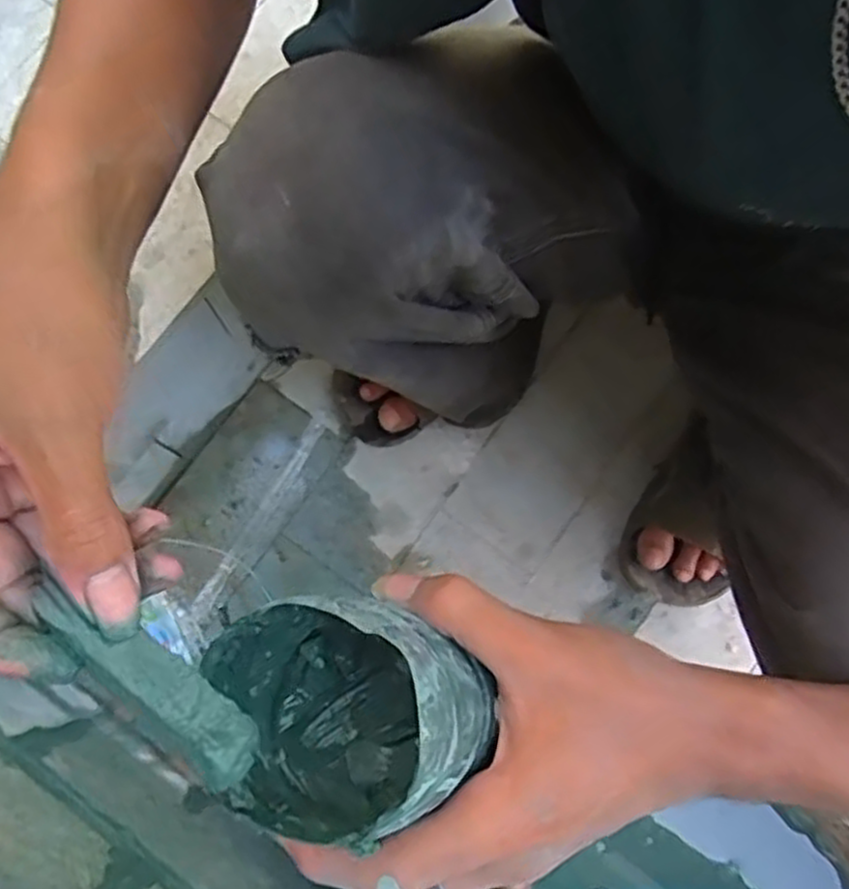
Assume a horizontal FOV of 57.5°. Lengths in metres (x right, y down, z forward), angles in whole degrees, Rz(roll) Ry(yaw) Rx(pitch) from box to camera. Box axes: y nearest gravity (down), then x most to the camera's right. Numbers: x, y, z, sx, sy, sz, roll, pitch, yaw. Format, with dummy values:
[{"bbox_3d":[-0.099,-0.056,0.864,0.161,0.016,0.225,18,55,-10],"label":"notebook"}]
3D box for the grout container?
[{"bbox_3d":[-0.025,0.086,0.262,0.078,0.089,0.073,0,79,0],"label":"grout container"}]

